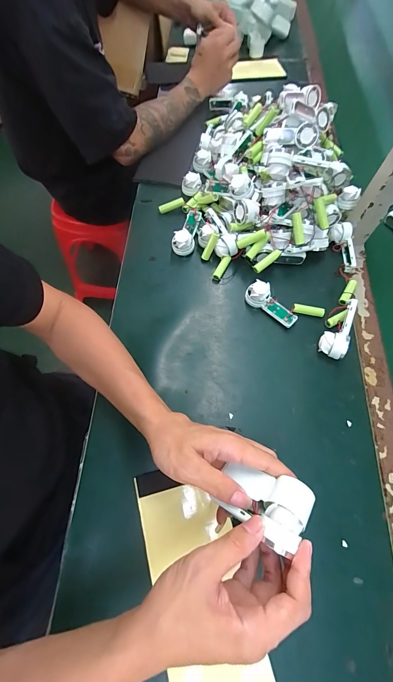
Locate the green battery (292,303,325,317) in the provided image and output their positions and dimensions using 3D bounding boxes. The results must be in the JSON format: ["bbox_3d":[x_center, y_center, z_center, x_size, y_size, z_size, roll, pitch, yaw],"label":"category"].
[{"bbox_3d":[0.185,-0.051,0.496,0.052,0.012,0.014,8,66,1],"label":"green battery"}]

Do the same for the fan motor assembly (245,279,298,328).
[{"bbox_3d":[0.124,-0.061,0.492,0.092,0.034,0.032,34,69,12],"label":"fan motor assembly"}]

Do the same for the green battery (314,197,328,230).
[{"bbox_3d":[0.206,-0.211,0.497,0.014,0.013,0.050,-35,116,-16],"label":"green battery"}]

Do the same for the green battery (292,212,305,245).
[{"bbox_3d":[0.166,-0.184,0.490,0.010,0.049,0.013,-30,33,-15],"label":"green battery"}]

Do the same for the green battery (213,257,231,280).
[{"bbox_3d":[0.044,-0.129,0.533,0.015,0.015,0.048,26,68,9],"label":"green battery"}]

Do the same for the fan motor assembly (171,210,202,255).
[{"bbox_3d":[-0.018,-0.203,0.552,0.038,0.033,0.097,11,66,2],"label":"fan motor assembly"}]

